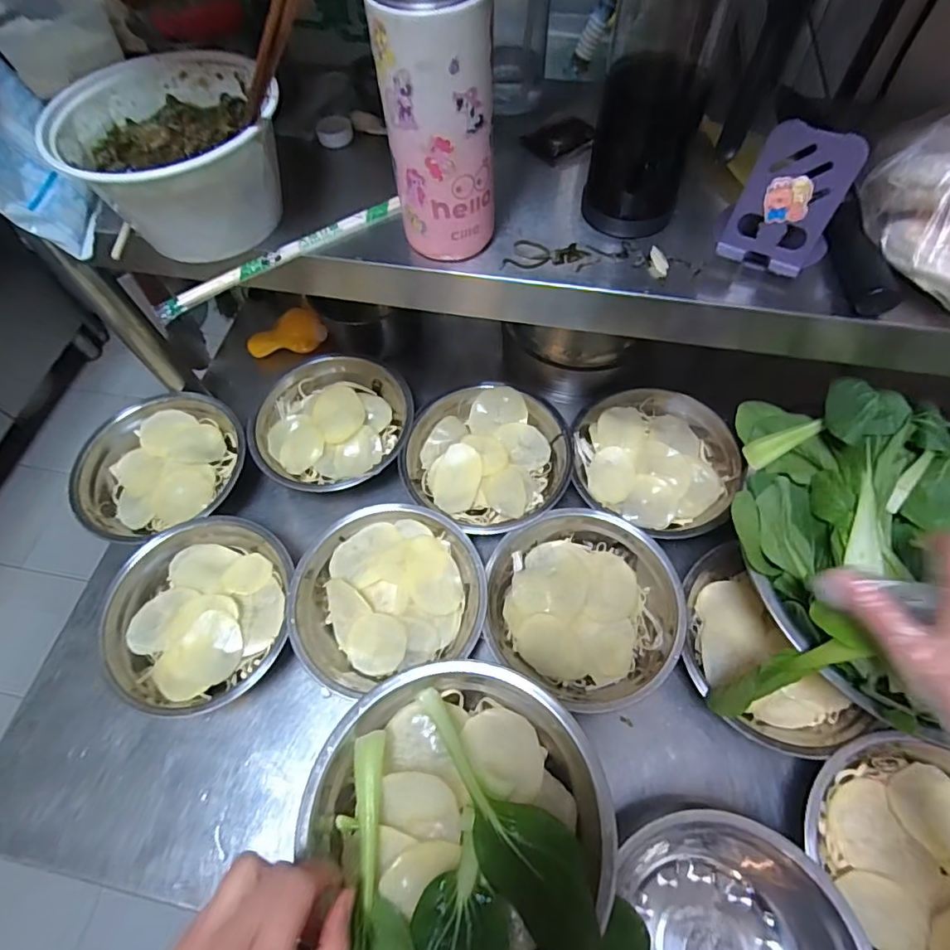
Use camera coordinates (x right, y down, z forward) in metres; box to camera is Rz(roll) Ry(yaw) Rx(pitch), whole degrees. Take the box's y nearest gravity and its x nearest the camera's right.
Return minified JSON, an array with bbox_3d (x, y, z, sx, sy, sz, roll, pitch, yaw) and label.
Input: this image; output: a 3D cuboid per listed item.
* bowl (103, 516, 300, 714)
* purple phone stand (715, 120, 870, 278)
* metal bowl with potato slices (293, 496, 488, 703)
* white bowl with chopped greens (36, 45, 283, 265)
[{"bbox_3d":[-0.277,0.138,0.539,0.179,0.061,0.191,-1,63,3],"label":"bowl"},{"bbox_3d":[0.214,-0.187,0.354,0.070,0.083,0.058,29,68,17],"label":"purple phone stand"},{"bbox_3d":[-0.090,0.118,0.547,0.186,0.048,0.174,-1,63,3],"label":"metal bowl with potato slices"},{"bbox_3d":[-0.217,-0.233,0.398,0.146,0.079,0.167,-39,67,-16],"label":"white bowl with chopped greens"}]

